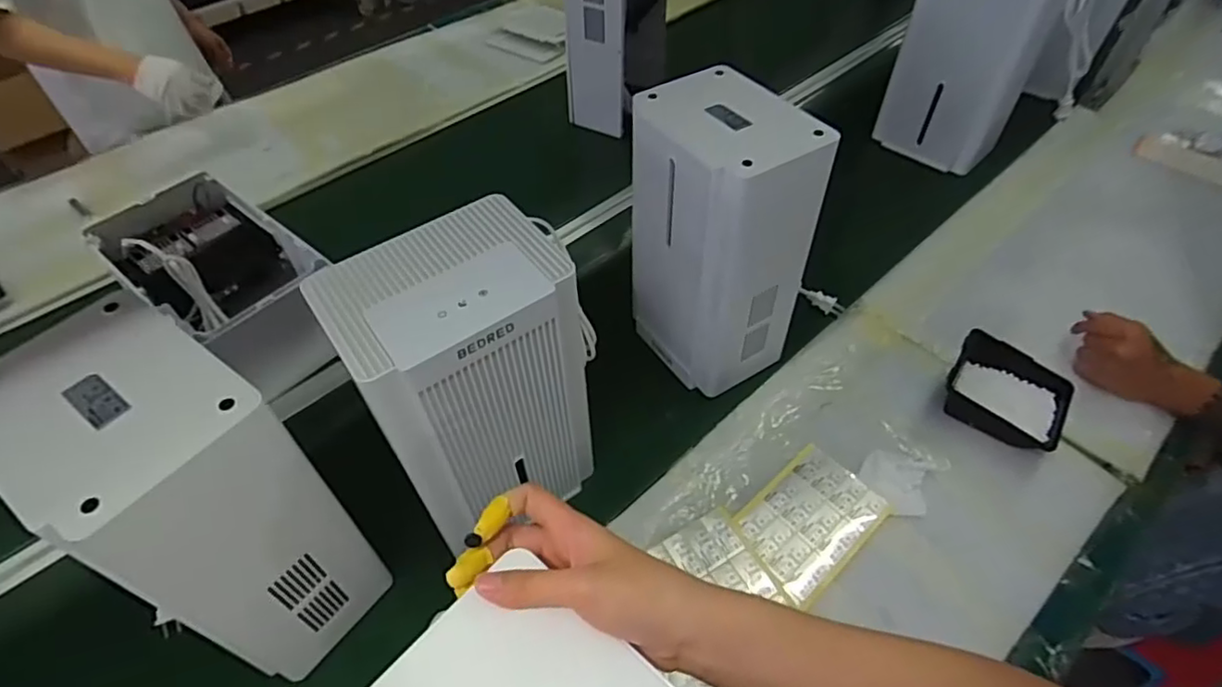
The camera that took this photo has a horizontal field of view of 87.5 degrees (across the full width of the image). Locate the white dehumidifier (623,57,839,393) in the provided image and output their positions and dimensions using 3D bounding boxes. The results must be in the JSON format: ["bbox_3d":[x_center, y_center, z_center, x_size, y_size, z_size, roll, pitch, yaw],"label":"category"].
[{"bbox_3d":[0.129,-0.120,0.786,0.145,0.337,0.220,-30,55,-24],"label":"white dehumidifier"}]

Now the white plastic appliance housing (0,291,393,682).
[{"bbox_3d":[-0.356,0.149,0.568,0.186,0.332,0.140,27,51,23],"label":"white plastic appliance housing"}]

